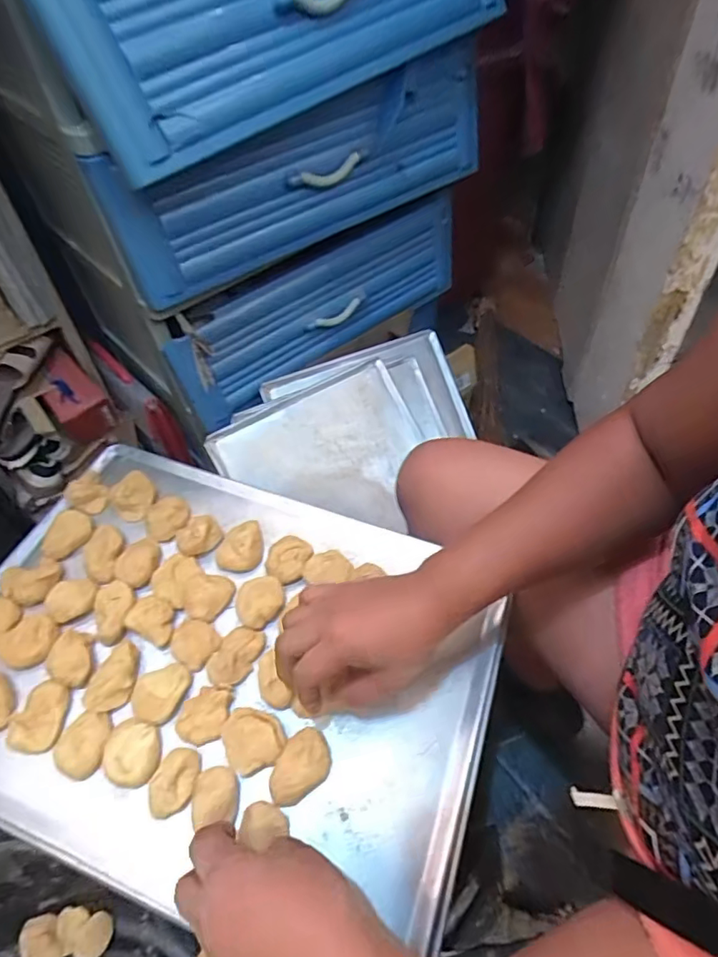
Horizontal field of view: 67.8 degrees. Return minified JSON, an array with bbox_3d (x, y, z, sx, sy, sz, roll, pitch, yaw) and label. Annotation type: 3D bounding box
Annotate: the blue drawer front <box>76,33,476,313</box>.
[{"bbox_3d":[-0.069,-0.412,0.722,0.532,0.202,0.066,-29,66,-12],"label":"blue drawer front"}]

